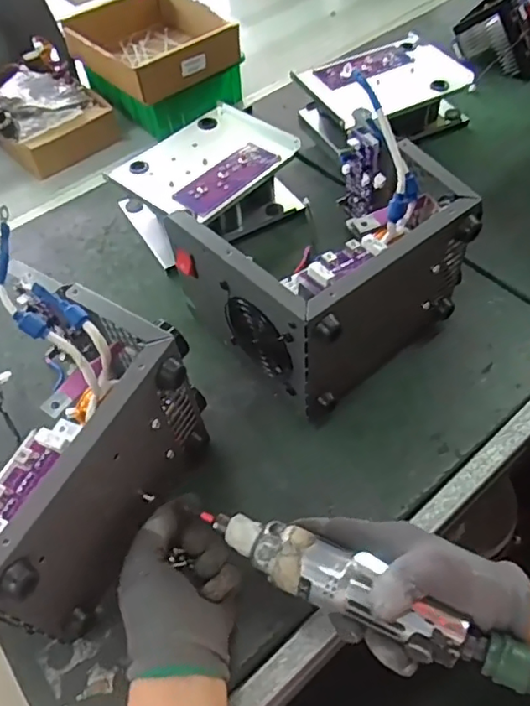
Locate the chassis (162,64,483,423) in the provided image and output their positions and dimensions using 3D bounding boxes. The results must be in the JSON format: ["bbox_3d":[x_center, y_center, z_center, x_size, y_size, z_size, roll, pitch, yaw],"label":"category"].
[{"bbox_3d":[0.064,-0.085,0.549,0.225,0.148,0.185,-35,59,-19],"label":"chassis"}]

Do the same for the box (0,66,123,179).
[{"bbox_3d":[-0.339,-0.365,0.853,0.166,0.071,0.211,-31,58,-17],"label":"box"}]

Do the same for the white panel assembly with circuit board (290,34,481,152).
[{"bbox_3d":[0.168,-0.354,0.787,0.211,0.082,0.141,-20,55,-10],"label":"white panel assembly with circuit board"}]

